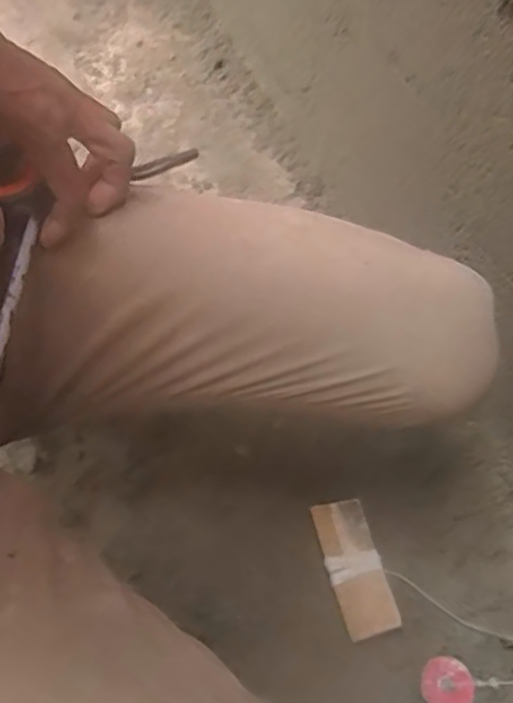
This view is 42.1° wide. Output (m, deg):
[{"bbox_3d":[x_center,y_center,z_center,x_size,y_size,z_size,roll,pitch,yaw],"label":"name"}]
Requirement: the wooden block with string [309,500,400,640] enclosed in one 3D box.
[{"bbox_3d":[0.091,0.202,0.628,0.049,0.018,0.123,-14,64,-8],"label":"wooden block with string"}]

